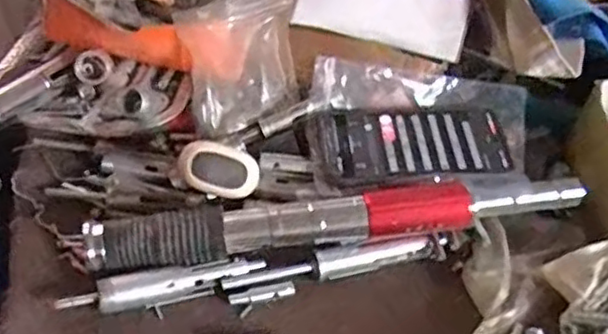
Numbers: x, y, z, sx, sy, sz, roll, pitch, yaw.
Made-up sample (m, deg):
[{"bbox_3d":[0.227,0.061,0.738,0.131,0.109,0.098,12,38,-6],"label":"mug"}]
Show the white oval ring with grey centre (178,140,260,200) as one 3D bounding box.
[{"bbox_3d":[-0.069,0.002,0.521,0.065,0.043,0.015,11,1,-14],"label":"white oval ring with grey centre"}]

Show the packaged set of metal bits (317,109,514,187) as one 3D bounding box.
[{"bbox_3d":[0.095,-0.019,0.555,0.158,0.014,0.083,0,51,-3],"label":"packaged set of metal bits"}]

